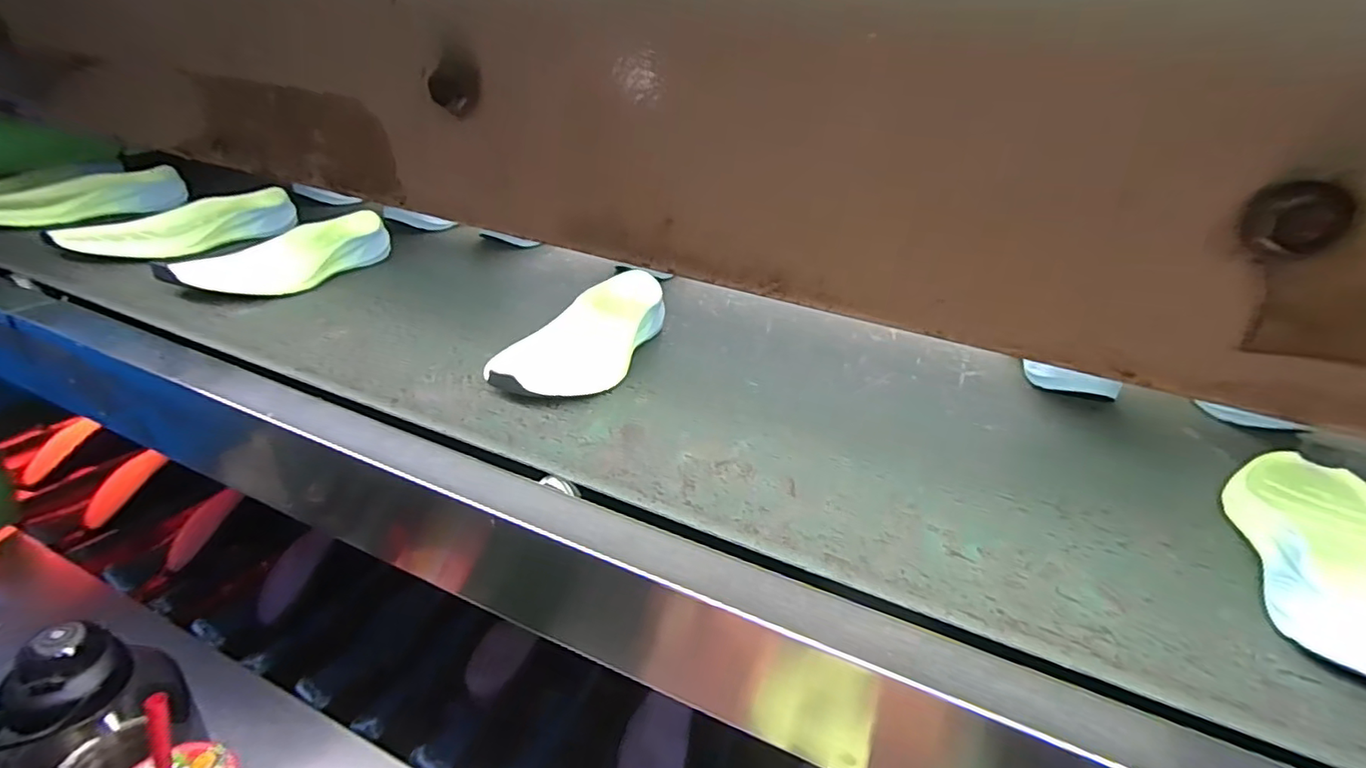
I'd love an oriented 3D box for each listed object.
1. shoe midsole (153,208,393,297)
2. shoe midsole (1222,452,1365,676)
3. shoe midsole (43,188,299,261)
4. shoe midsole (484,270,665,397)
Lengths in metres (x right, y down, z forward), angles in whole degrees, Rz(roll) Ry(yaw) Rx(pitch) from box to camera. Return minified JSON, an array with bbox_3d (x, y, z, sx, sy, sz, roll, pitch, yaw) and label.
[{"bbox_3d":[-0.483,-0.155,0.700,0.084,0.055,0.276,15,28,14],"label":"shoe midsole"},{"bbox_3d":[0.473,0.116,0.423,0.093,0.045,0.264,23,31,28],"label":"shoe midsole"},{"bbox_3d":[-0.666,-0.215,0.781,0.122,0.043,0.283,22,30,26],"label":"shoe midsole"},{"bbox_3d":[-0.091,-0.050,0.596,0.091,0.052,0.275,14,28,12],"label":"shoe midsole"}]

